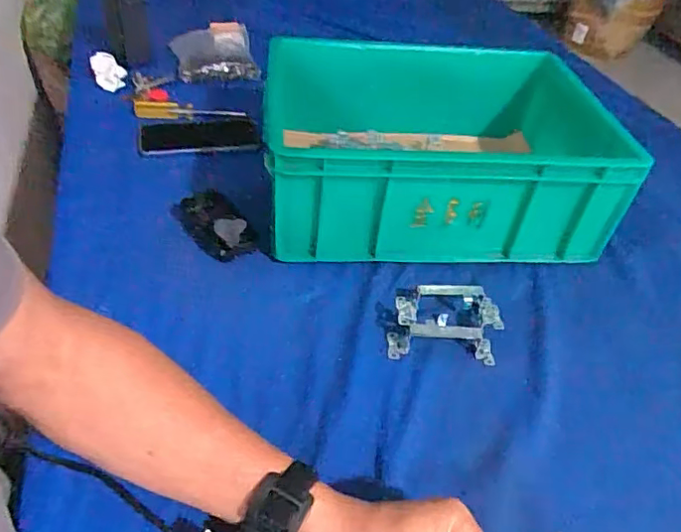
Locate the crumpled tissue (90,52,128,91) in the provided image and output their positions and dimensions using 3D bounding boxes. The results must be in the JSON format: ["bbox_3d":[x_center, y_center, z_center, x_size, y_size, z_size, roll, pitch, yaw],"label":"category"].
[{"bbox_3d":[-0.371,-0.314,0.891,0.049,0.037,0.058,-19,48,-25],"label":"crumpled tissue"}]

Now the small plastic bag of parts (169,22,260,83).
[{"bbox_3d":[-0.227,-0.385,0.998,0.144,0.032,0.206,-10,45,-17],"label":"small plastic bag of parts"}]

